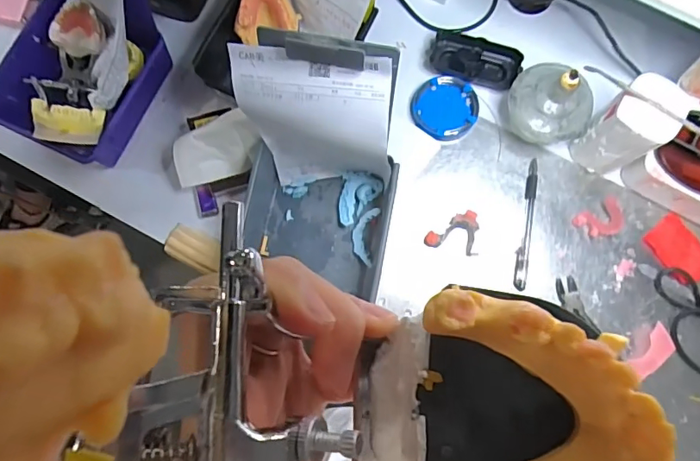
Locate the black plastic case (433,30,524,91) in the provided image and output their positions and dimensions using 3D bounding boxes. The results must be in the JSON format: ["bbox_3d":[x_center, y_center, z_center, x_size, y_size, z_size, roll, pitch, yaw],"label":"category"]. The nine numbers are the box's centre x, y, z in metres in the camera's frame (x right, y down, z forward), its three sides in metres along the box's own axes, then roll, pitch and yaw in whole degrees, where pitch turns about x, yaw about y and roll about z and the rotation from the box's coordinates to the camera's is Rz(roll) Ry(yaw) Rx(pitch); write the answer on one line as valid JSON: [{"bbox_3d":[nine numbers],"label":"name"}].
[{"bbox_3d":[0.154,-0.207,0.607,0.106,0.024,0.049,15,79,3],"label":"black plastic case"}]

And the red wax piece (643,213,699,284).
[{"bbox_3d":[0.384,0.024,0.574,0.051,0.007,0.077,-41,81,-7],"label":"red wax piece"}]

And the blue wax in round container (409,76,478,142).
[{"bbox_3d":[0.116,-0.151,0.605,0.078,0.011,0.075,0,79,0],"label":"blue wax in round container"}]

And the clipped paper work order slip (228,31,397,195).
[{"bbox_3d":[-0.033,-0.110,0.508,0.148,0.197,0.073,6,79,2],"label":"clipped paper work order slip"}]

